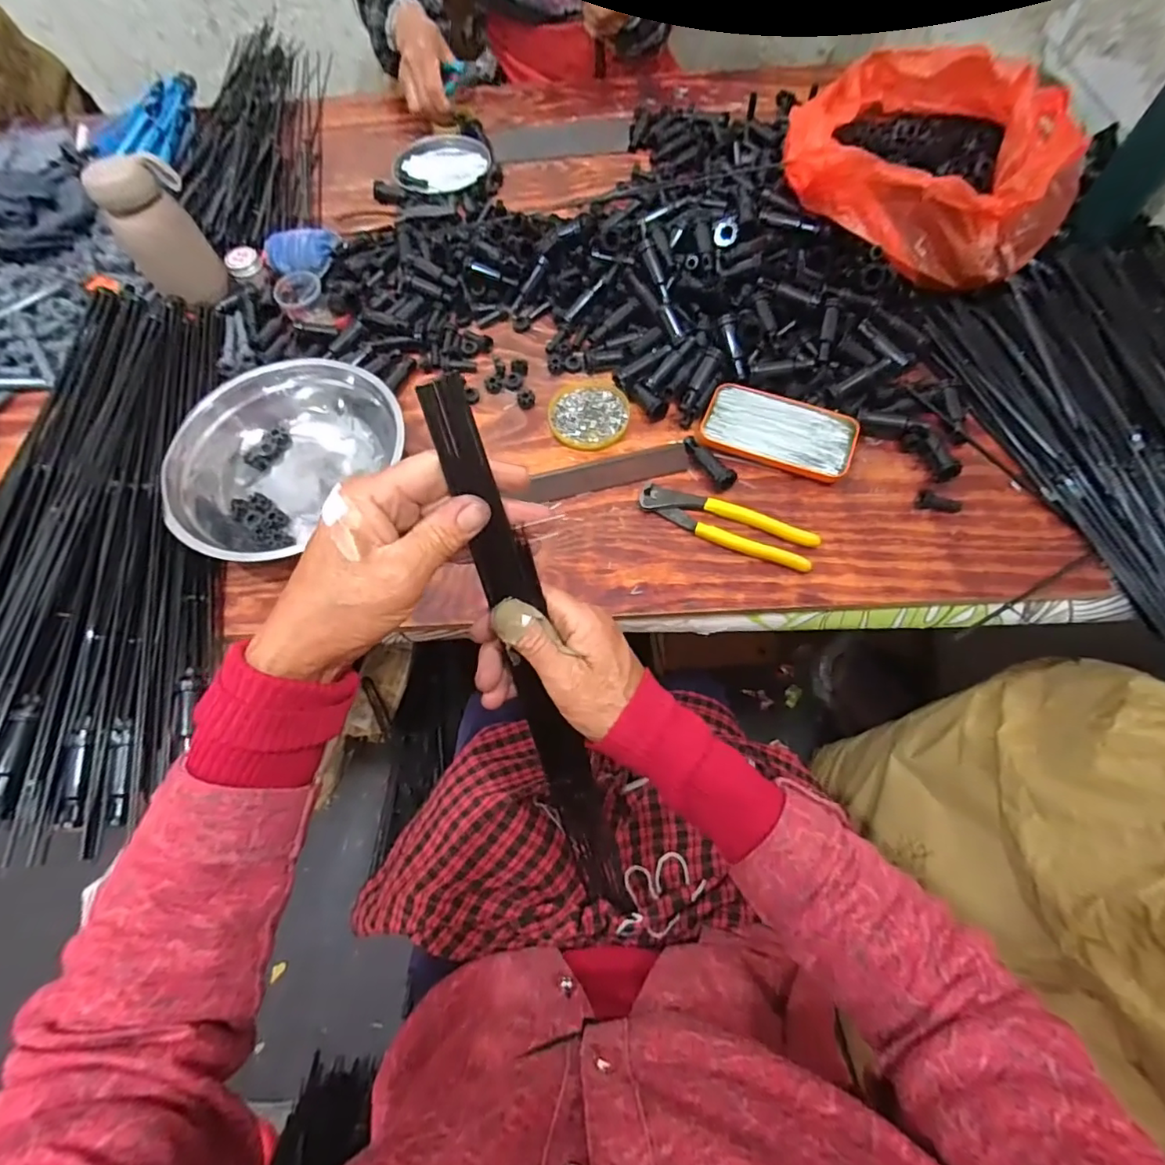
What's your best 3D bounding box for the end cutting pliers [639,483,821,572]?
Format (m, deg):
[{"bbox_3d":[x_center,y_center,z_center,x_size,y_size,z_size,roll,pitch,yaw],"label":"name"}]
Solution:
[{"bbox_3d":[0.133,-0.054,0.509,0.164,0.013,0.040,20,67,10],"label":"end cutting pliers"}]

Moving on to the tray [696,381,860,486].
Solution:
[{"bbox_3d":[0.195,-0.153,0.543,0.144,0.017,0.074,17,67,9],"label":"tray"}]

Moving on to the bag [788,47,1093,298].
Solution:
[{"bbox_3d":[0.368,-0.448,0.577,0.289,0.094,0.255,26,69,13],"label":"bag"}]

